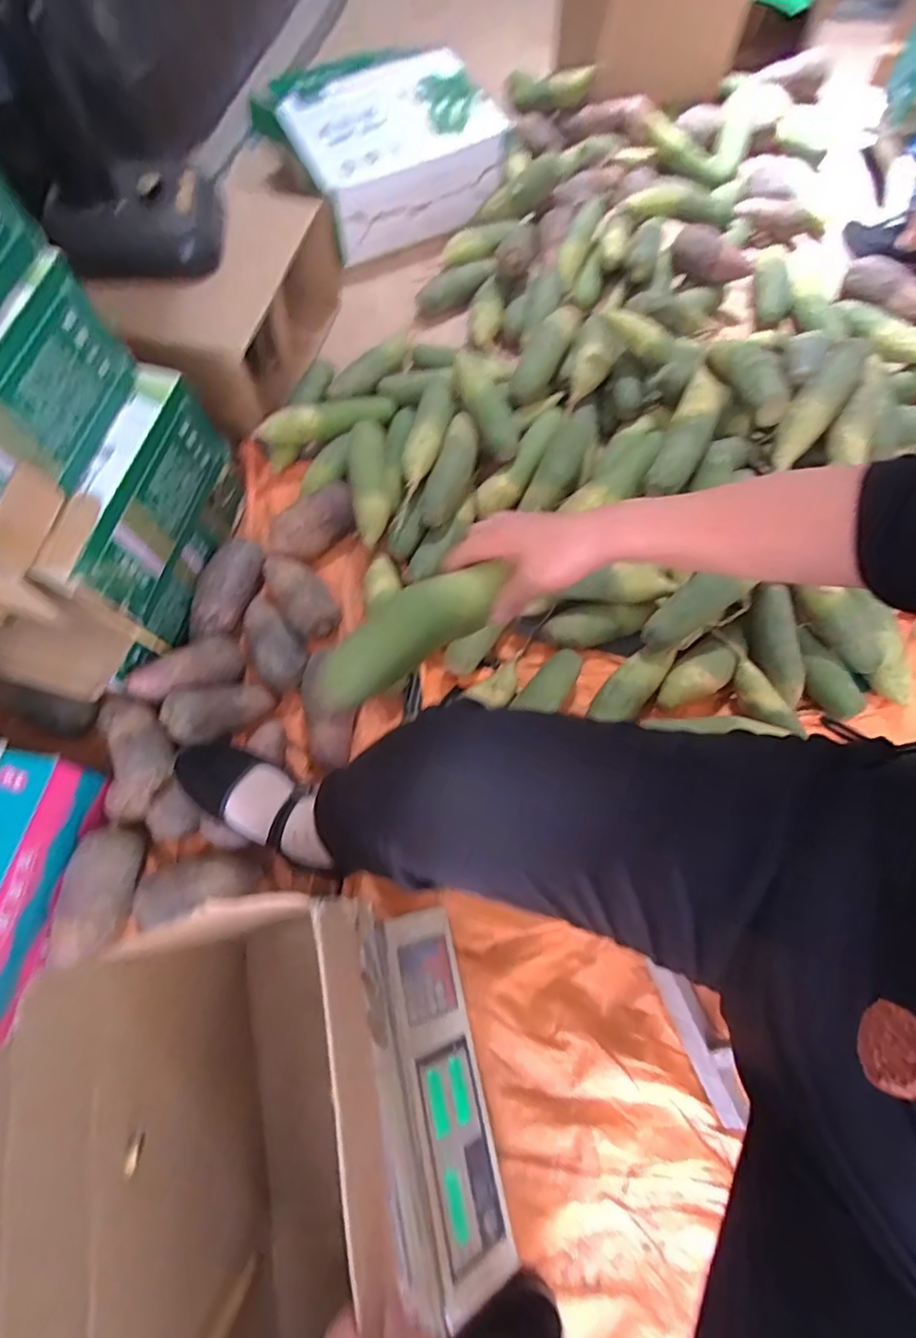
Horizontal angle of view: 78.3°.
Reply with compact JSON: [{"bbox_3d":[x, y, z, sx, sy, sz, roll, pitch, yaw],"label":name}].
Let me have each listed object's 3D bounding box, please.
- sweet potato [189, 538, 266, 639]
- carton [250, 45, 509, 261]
[{"bbox_3d":[-0.337,-0.115,0.819,0.071,0.060,0.161,21,70,8],"label":"sweet potato"},{"bbox_3d":[-0.150,-1.019,1.065,0.380,0.125,0.365,-26,71,-10],"label":"carton"}]

